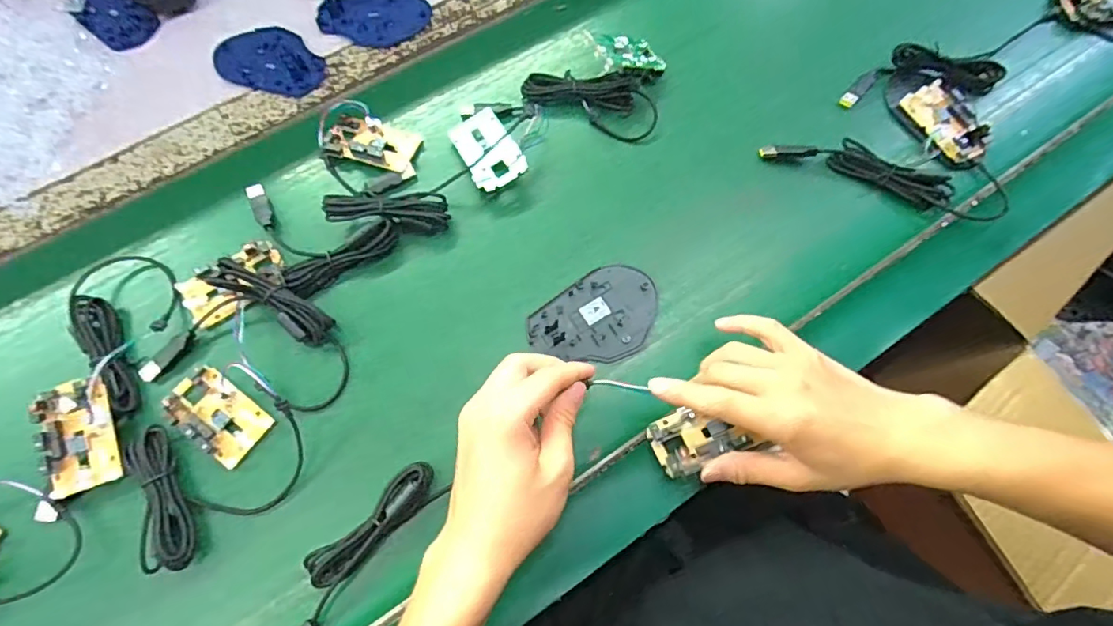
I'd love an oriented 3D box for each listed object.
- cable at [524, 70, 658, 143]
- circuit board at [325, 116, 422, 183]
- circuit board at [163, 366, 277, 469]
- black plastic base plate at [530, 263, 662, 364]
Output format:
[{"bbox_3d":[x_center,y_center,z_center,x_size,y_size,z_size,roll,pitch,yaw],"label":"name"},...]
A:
[{"bbox_3d":[0.031,-0.200,0.484,0.123,0.029,0.057,17,71,5],"label":"cable"},{"bbox_3d":[-0.161,-0.152,0.468,0.079,0.019,0.047,18,71,5],"label":"circuit board"},{"bbox_3d":[-0.256,0.075,0.394,0.078,0.011,0.044,34,74,11],"label":"circuit board"},{"bbox_3d":[0.035,0.006,0.424,0.106,0.006,0.071,-35,75,-12],"label":"black plastic base plate"}]

